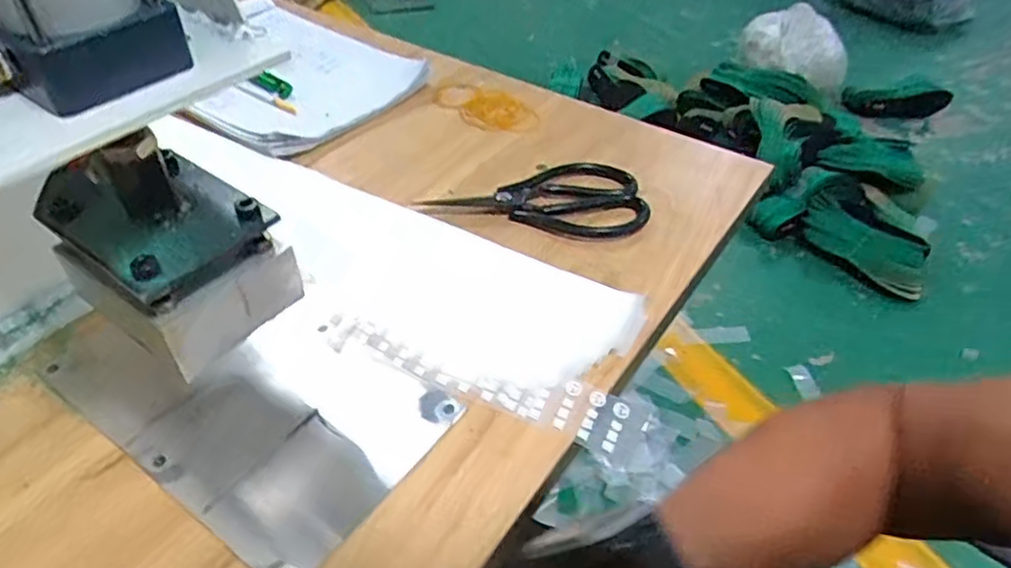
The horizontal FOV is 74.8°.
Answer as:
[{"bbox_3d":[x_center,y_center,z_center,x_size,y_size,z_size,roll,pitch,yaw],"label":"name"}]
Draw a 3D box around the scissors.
[{"bbox_3d":[0.024,-0.060,0.533,0.180,0.016,0.085,-8,45,-9],"label":"scissors"}]

